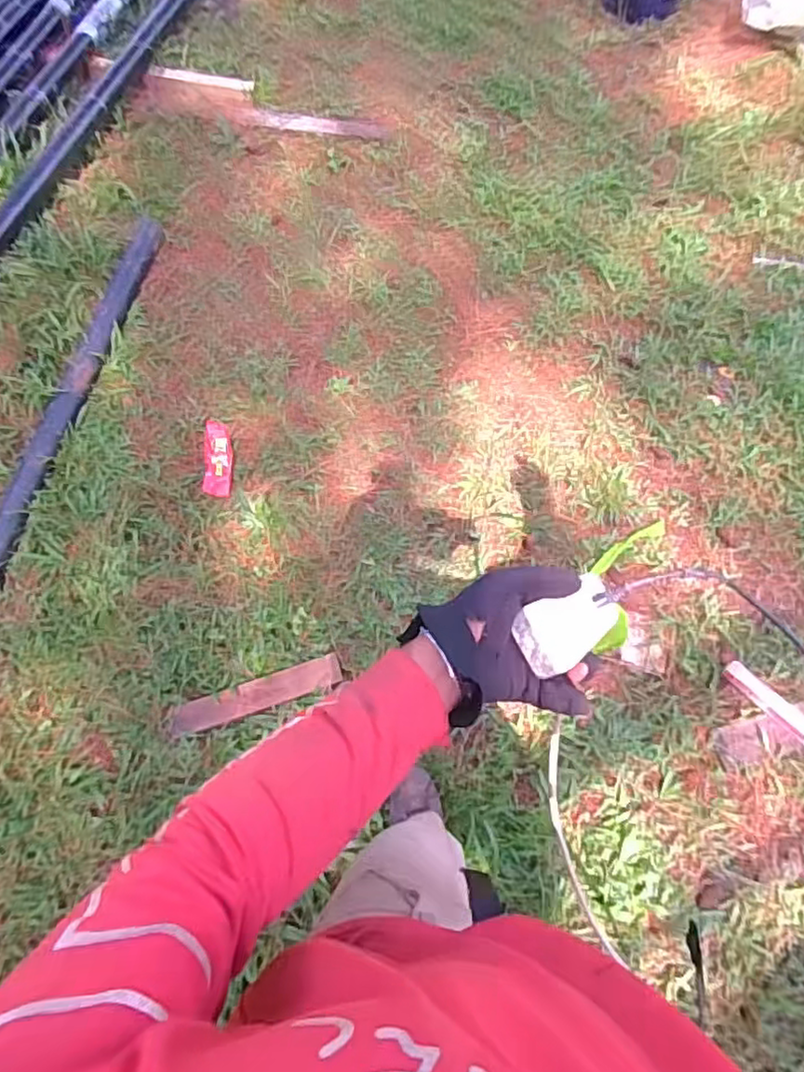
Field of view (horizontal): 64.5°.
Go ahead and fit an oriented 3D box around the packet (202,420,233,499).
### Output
[{"bbox_3d":[-0.476,-0.204,1.660,0.076,0.021,0.226,-4,67,-1],"label":"packet"}]

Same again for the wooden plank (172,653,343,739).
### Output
[{"bbox_3d":[-0.329,0.362,1.445,0.386,0.018,0.069,-18,68,-6],"label":"wooden plank"}]

